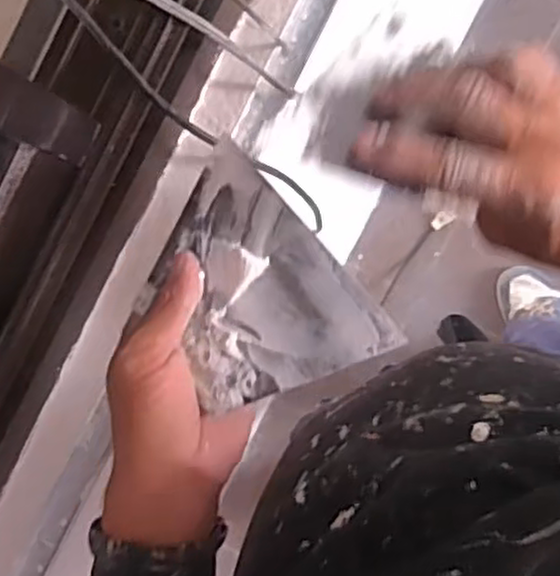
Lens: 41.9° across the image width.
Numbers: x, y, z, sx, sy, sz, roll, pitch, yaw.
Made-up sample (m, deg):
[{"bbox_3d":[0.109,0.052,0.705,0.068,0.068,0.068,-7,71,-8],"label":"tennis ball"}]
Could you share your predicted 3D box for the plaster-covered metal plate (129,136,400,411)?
[{"bbox_3d":[-0.017,0.004,0.380,0.095,0.006,0.131,-43,73,9],"label":"plaster-covered metal plate"}]

